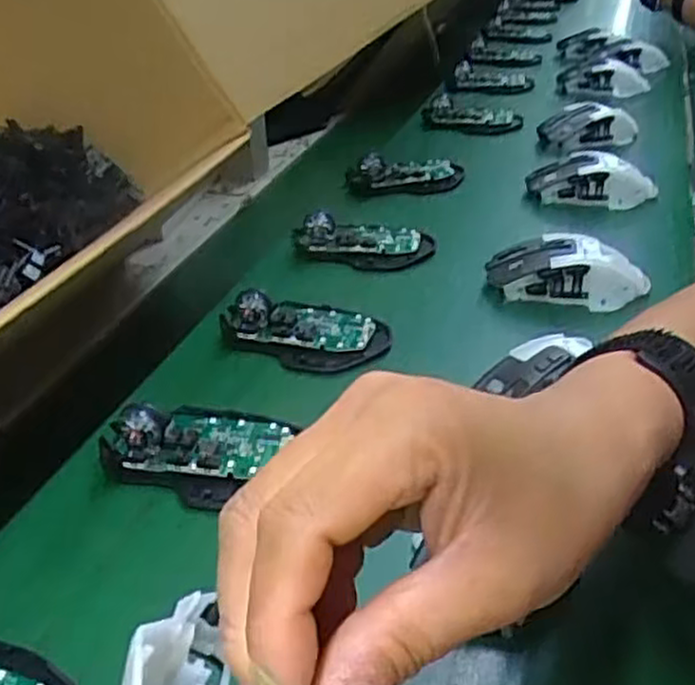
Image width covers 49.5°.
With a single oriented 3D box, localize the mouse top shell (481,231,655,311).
[{"bbox_3d":[0.162,-0.052,0.553,0.116,0.038,0.054,6,34,14],"label":"mouse top shell"}]

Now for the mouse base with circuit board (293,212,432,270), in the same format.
[{"bbox_3d":[0.012,-0.088,0.626,0.115,0.028,0.072,3,34,9],"label":"mouse base with circuit board"}]

